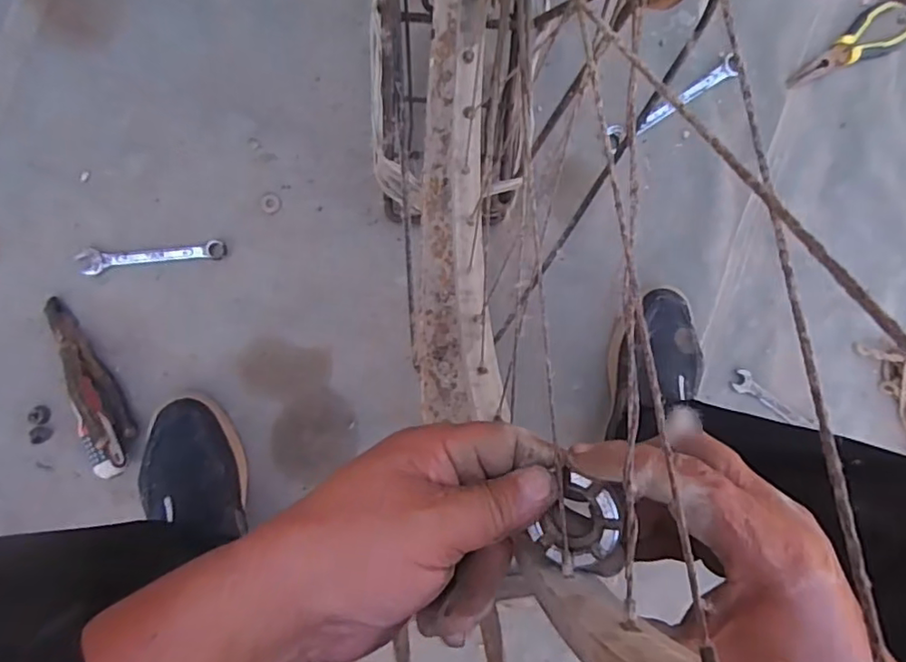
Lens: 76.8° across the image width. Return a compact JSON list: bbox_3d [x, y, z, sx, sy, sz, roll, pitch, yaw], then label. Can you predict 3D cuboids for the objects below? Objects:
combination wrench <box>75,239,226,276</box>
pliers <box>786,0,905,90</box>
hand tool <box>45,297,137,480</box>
[{"bbox_3d":[-0.322,-0.079,0.617,0.146,0.012,0.026,-6,92,-8],"label":"combination wrench"},{"bbox_3d":[0.492,-0.355,0.703,0.186,0.014,0.057,-25,94,-7],"label":"pliers"},{"bbox_3d":[-0.379,0.057,0.598,0.046,0.030,0.195,-18,94,-7],"label":"hand tool"}]

